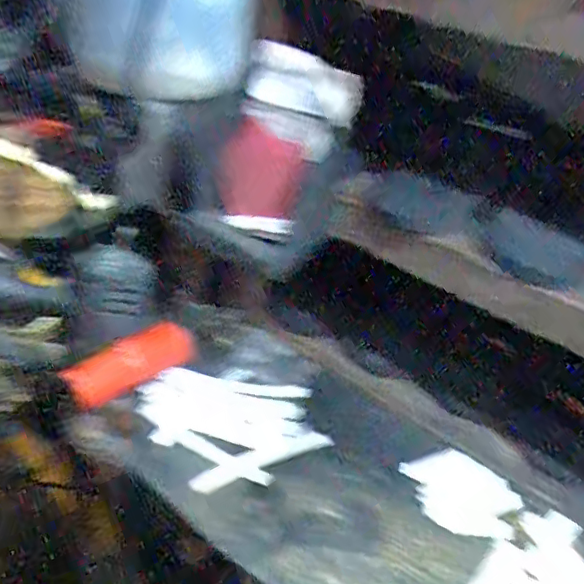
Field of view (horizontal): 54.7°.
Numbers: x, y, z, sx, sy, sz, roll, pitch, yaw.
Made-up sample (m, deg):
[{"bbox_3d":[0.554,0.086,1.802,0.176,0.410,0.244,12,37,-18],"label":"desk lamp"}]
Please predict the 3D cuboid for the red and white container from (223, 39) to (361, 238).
[{"bbox_3d":[-0.021,-0.133,0.569,0.072,0.259,0.088,-16,68,-24],"label":"red and white container"}]

